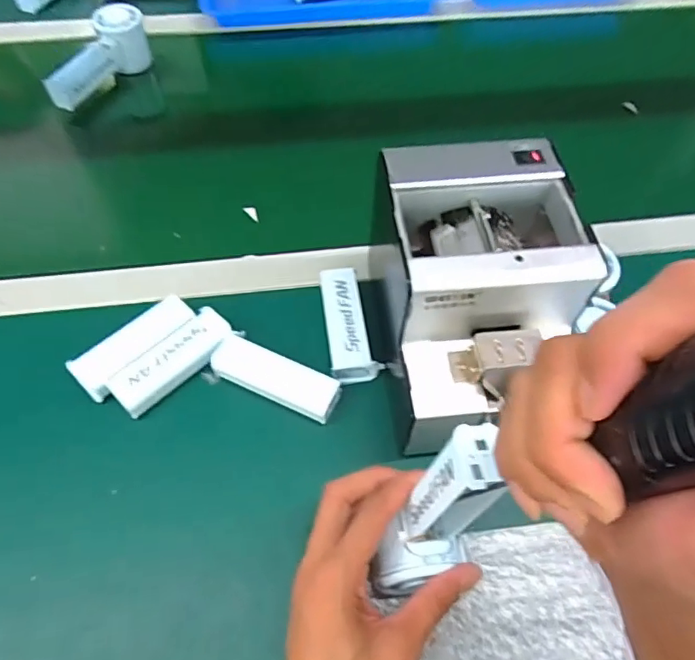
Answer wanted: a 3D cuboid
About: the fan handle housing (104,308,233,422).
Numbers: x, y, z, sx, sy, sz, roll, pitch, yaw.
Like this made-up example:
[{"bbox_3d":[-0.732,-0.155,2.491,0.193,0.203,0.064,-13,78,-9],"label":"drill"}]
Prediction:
[{"bbox_3d":[-0.140,0.026,0.435,0.037,0.020,0.101,39,65,20],"label":"fan handle housing"}]

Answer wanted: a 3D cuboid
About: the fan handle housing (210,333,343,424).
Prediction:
[{"bbox_3d":[-0.056,0.038,0.419,0.101,0.020,0.033,23,60,12],"label":"fan handle housing"}]

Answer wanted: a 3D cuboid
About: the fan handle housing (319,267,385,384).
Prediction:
[{"bbox_3d":[-0.001,-0.006,0.456,0.037,0.024,0.106,-9,59,-7],"label":"fan handle housing"}]

